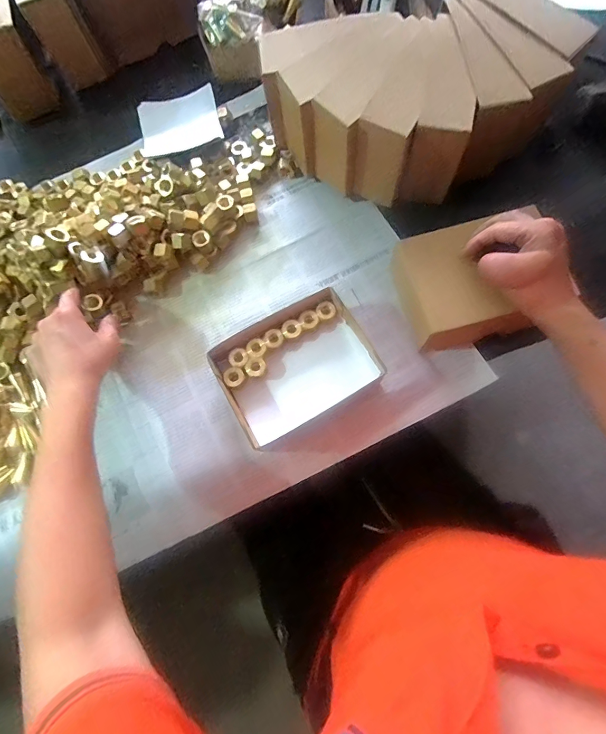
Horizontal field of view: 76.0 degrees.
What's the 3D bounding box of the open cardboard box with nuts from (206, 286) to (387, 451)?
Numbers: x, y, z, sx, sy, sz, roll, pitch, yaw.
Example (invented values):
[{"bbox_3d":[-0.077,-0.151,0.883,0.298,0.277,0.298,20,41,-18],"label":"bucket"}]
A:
[{"bbox_3d":[-0.009,-0.001,0.436,0.164,0.047,0.122,-29,75,-7],"label":"open cardboard box with nuts"}]

